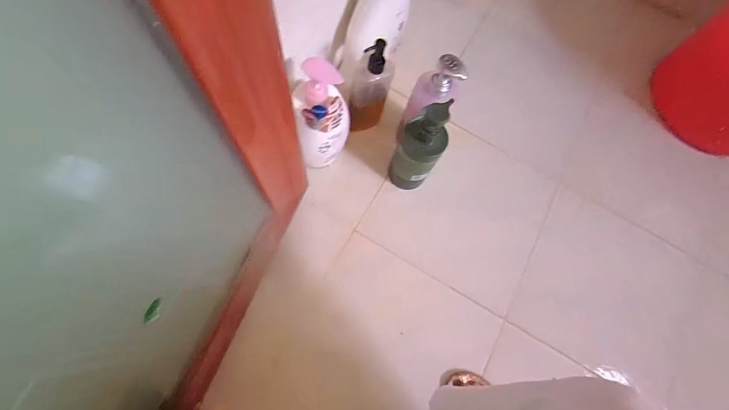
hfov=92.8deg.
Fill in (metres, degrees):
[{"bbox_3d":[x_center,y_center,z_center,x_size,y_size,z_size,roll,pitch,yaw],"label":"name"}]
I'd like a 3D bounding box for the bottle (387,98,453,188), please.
[{"bbox_3d":[0.085,-0.083,0.560,0.073,0.173,0.067,1,75,-4],"label":"bottle"}]

